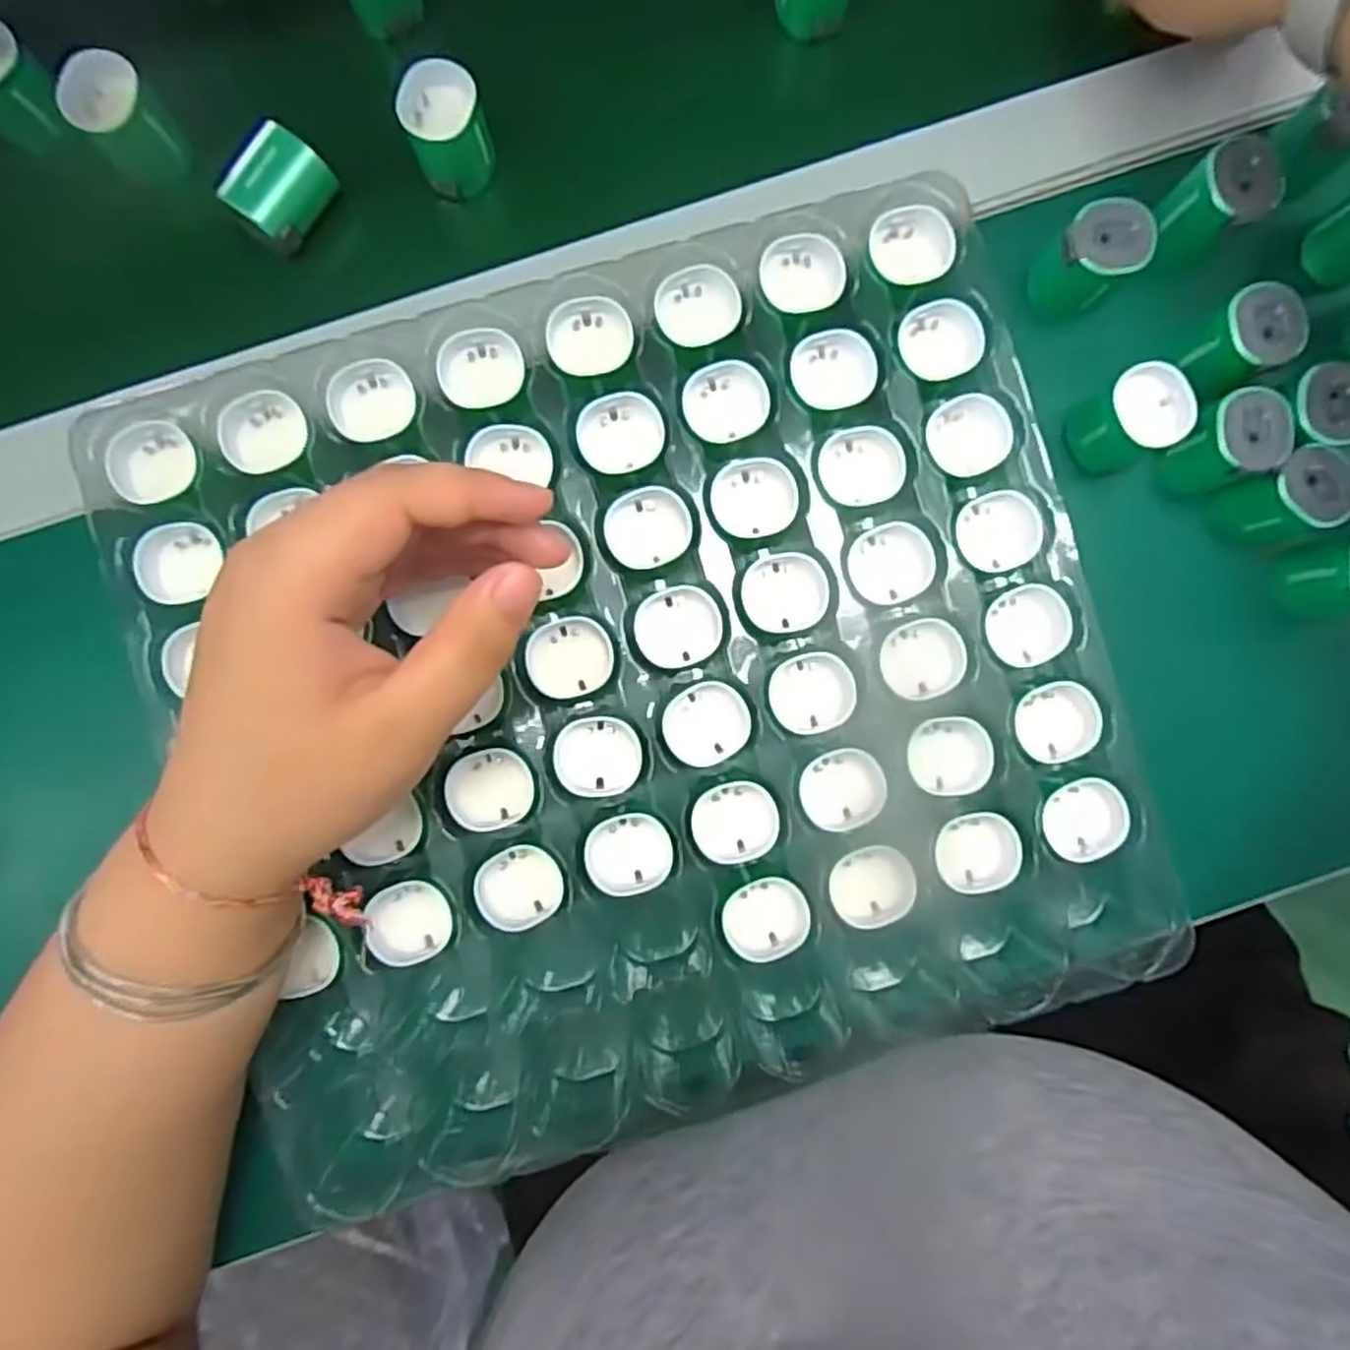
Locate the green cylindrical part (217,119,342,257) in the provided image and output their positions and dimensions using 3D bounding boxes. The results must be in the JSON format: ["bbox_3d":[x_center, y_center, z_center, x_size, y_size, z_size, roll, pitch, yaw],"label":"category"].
[{"bbox_3d":[-0.153,-0.187,0.308,0.023,0.029,0.038,37,88,-3],"label":"green cylindrical part"}]

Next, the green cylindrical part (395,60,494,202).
[{"bbox_3d":[-0.088,-0.211,0.306,0.030,0.039,0.029,0,90,-3],"label":"green cylindrical part"}]

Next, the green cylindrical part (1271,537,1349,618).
[{"bbox_3d":[0.250,-0.037,0.292,0.029,0.032,0.029,0,90,-3],"label":"green cylindrical part"}]

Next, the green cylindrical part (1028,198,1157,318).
[{"bbox_3d":[0.156,-0.157,0.298,0.027,0.037,0.027,0,90,-3],"label":"green cylindrical part"}]

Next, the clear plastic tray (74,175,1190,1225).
[{"bbox_3d":[-0.011,0.009,0.291,0.320,0.046,0.298,-17,91,-3],"label":"clear plastic tray"}]

